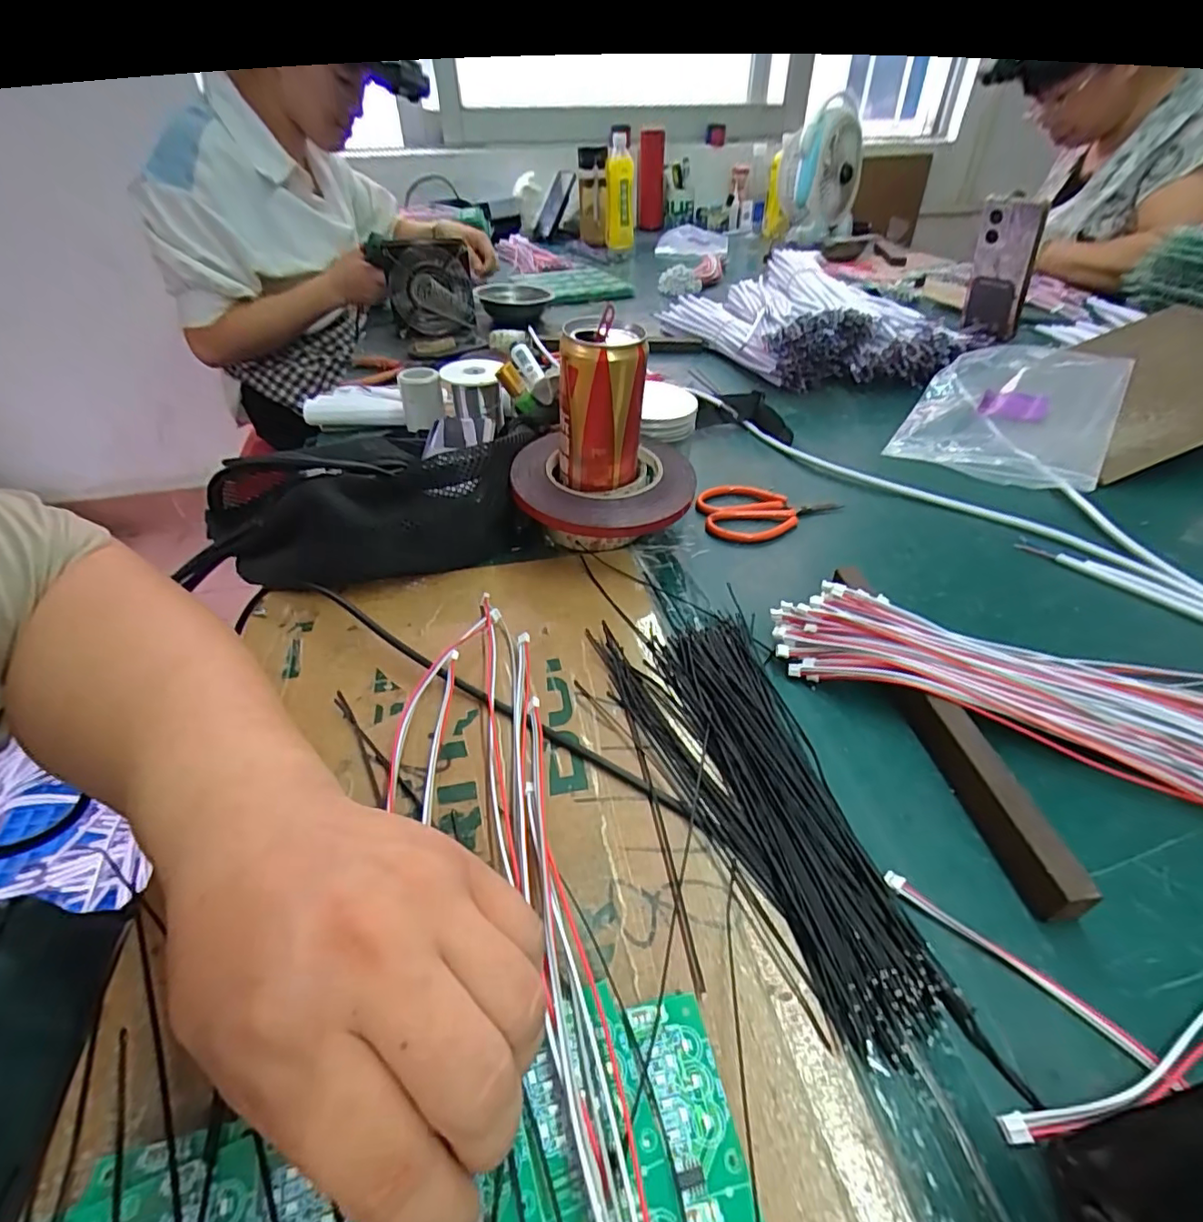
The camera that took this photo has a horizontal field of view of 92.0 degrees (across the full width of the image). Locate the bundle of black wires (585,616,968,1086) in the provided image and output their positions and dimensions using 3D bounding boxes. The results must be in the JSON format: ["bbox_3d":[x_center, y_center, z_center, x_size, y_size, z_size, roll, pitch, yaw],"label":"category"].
[{"bbox_3d":[0.076,0.079,0.280,0.088,0.013,0.226,-11,41,-13],"label":"bundle of black wires"}]

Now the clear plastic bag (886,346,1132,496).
[{"bbox_3d":[0.420,-0.210,0.593,0.167,0.048,0.281,25,48,28],"label":"clear plastic bag"}]

